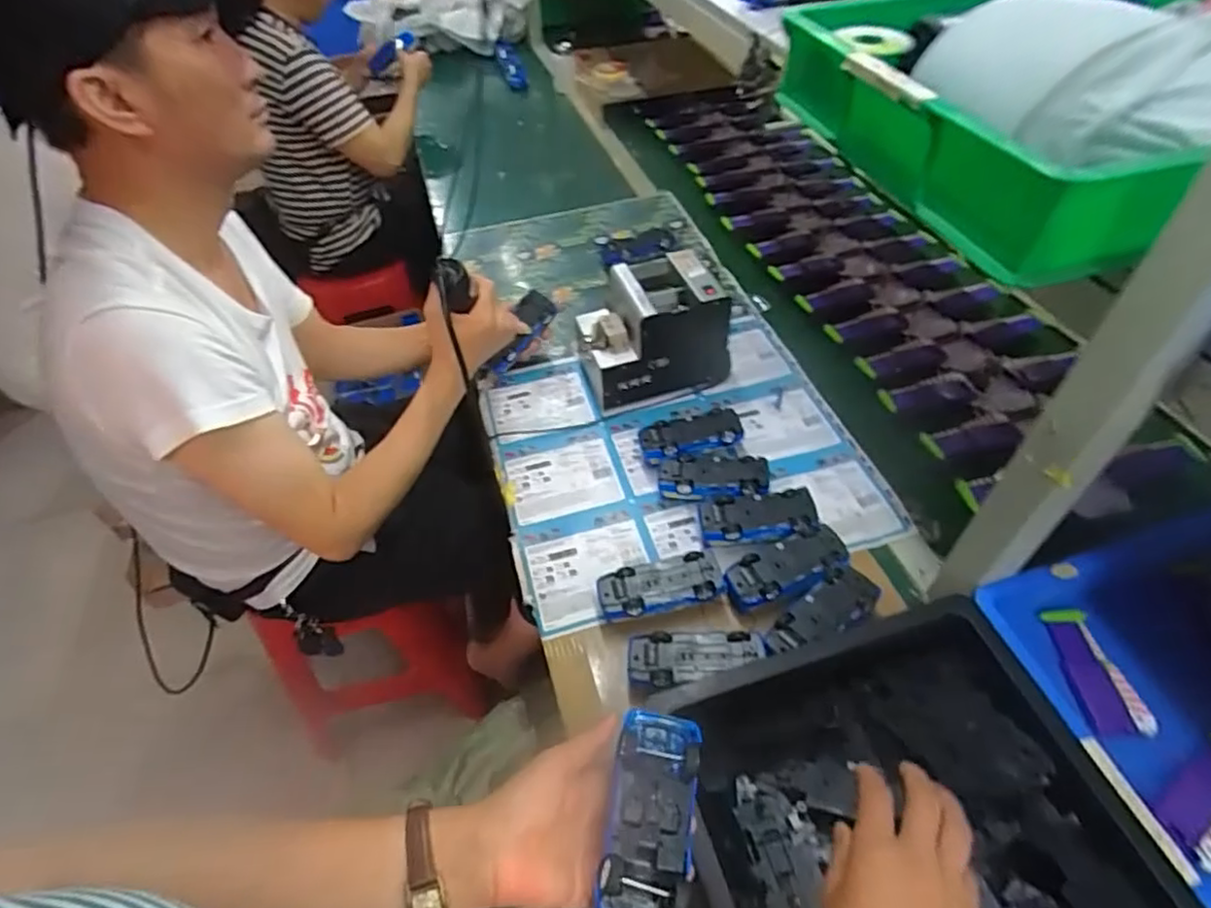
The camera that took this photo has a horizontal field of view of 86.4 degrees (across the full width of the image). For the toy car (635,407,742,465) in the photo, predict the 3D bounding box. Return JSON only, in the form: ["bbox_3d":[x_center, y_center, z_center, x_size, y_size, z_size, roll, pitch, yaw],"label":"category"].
[{"bbox_3d":[0.110,-0.017,0.829,0.129,0.045,0.060,-12,50,-6],"label":"toy car"}]

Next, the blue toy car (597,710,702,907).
[{"bbox_3d":[0.028,0.230,0.400,0.051,0.031,0.135,4,52,11],"label":"blue toy car"}]

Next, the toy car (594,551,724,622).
[{"bbox_3d":[0.057,0.144,0.689,0.130,0.041,0.055,-10,51,-7],"label":"toy car"}]

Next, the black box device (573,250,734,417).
[{"bbox_3d":[0.061,-0.175,0.903,0.185,0.145,0.147,-18,51,-11],"label":"black box device"}]

